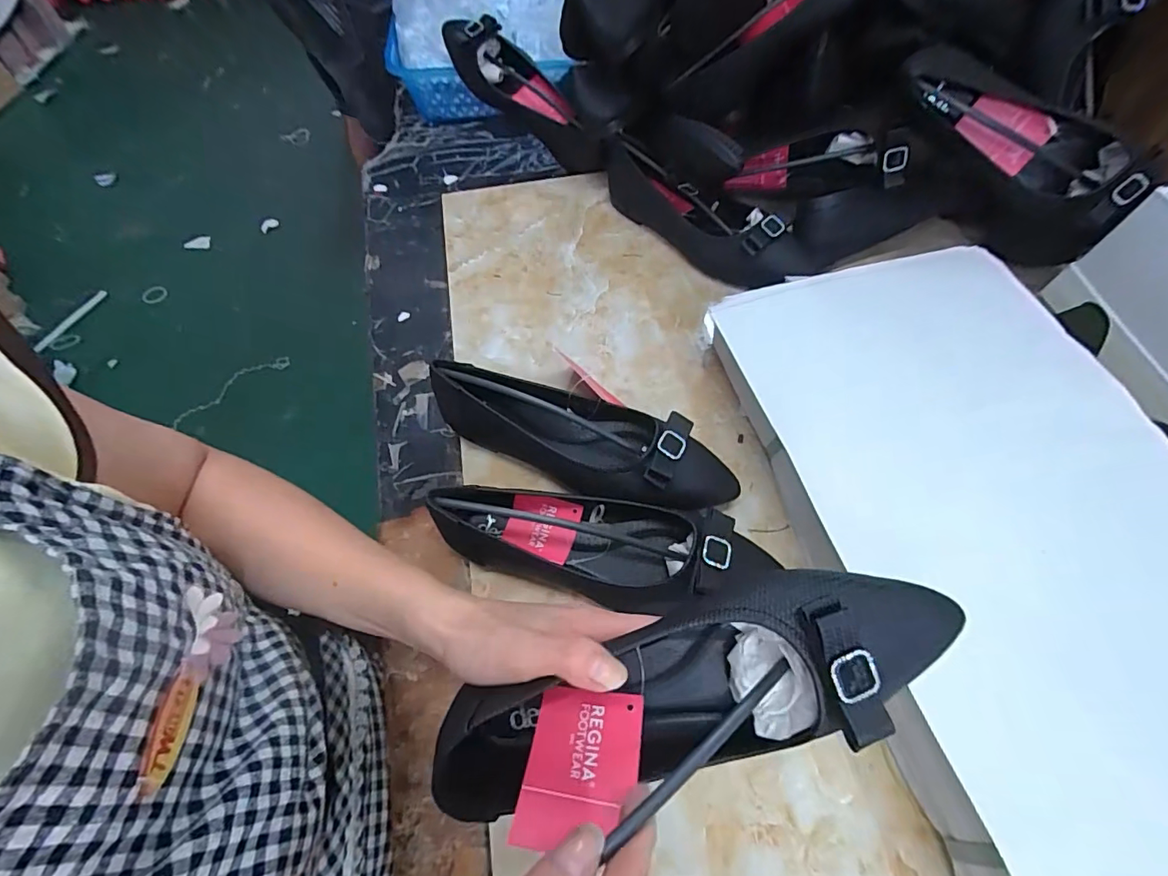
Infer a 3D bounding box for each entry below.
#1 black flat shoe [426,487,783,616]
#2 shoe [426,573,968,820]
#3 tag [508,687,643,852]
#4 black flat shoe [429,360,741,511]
[{"bbox_3d":[0.011,0.081,0.378,0.227,0.077,0.071,6,62,7],"label":"black flat shoe"},{"bbox_3d":[0.052,0.122,0.249,0.246,0.070,0.072,-21,62,7],"label":"shoe"},{"bbox_3d":[-0.001,0.160,0.250,0.053,0.005,0.070,4,39,9],"label":"tag"},{"bbox_3d":[-0.003,0.002,0.423,0.249,0.075,0.073,13,62,10],"label":"black flat shoe"}]

